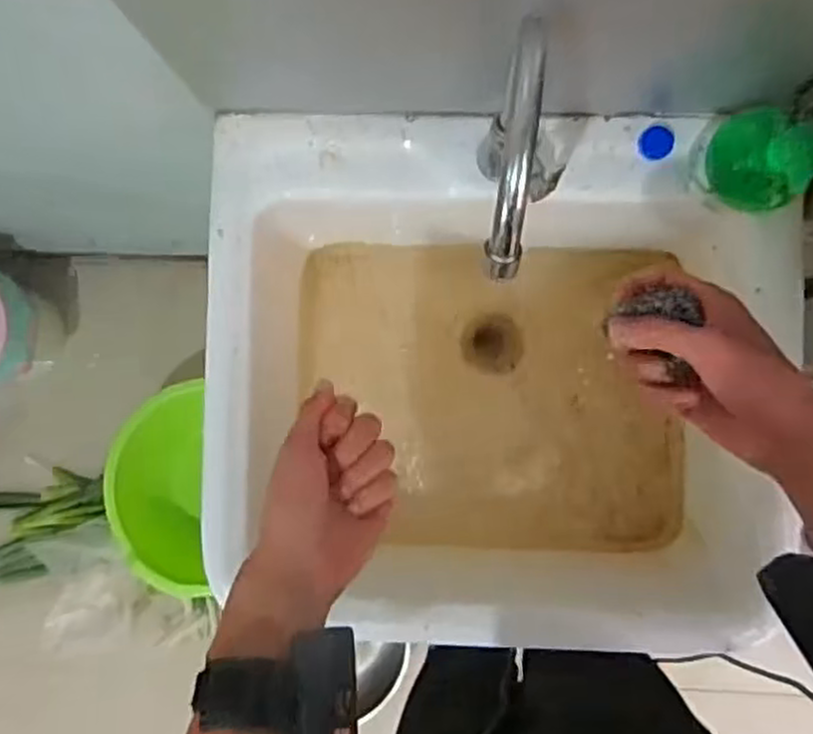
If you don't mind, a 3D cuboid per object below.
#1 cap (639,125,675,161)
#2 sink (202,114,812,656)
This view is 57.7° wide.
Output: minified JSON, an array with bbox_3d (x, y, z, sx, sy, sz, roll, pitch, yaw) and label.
[{"bbox_3d":[0.231,-0.207,0.682,0.028,0.013,0.028,0,88,3],"label":"cap"},{"bbox_3d":[0.084,0.003,0.775,0.529,0.205,0.474,0,88,3],"label":"sink"}]

